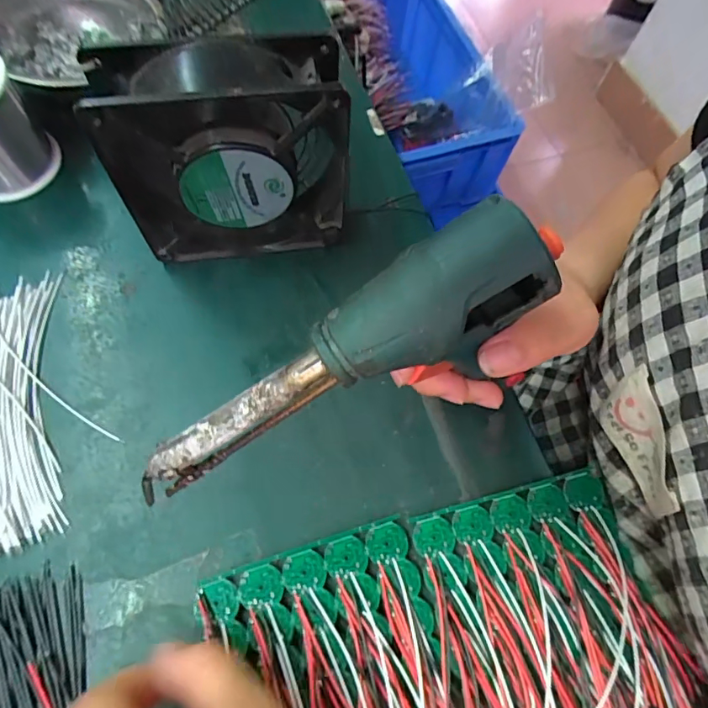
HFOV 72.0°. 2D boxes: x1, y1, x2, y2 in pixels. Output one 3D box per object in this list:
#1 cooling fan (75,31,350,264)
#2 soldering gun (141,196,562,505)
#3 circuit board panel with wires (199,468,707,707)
[{"bbox_3d":[-0.065,-0.104,0.269,0.116,0.126,0.046,-8,66,-6],"label":"cooling fan"},{"bbox_3d":[-0.002,0.003,0.182,0.172,0.030,0.039,-31,68,9],"label":"soldering gun"},{"bbox_3d":[0.062,0.175,0.206,0.200,0.022,0.213,-15,67,-9],"label":"circuit board panel with wires"}]

